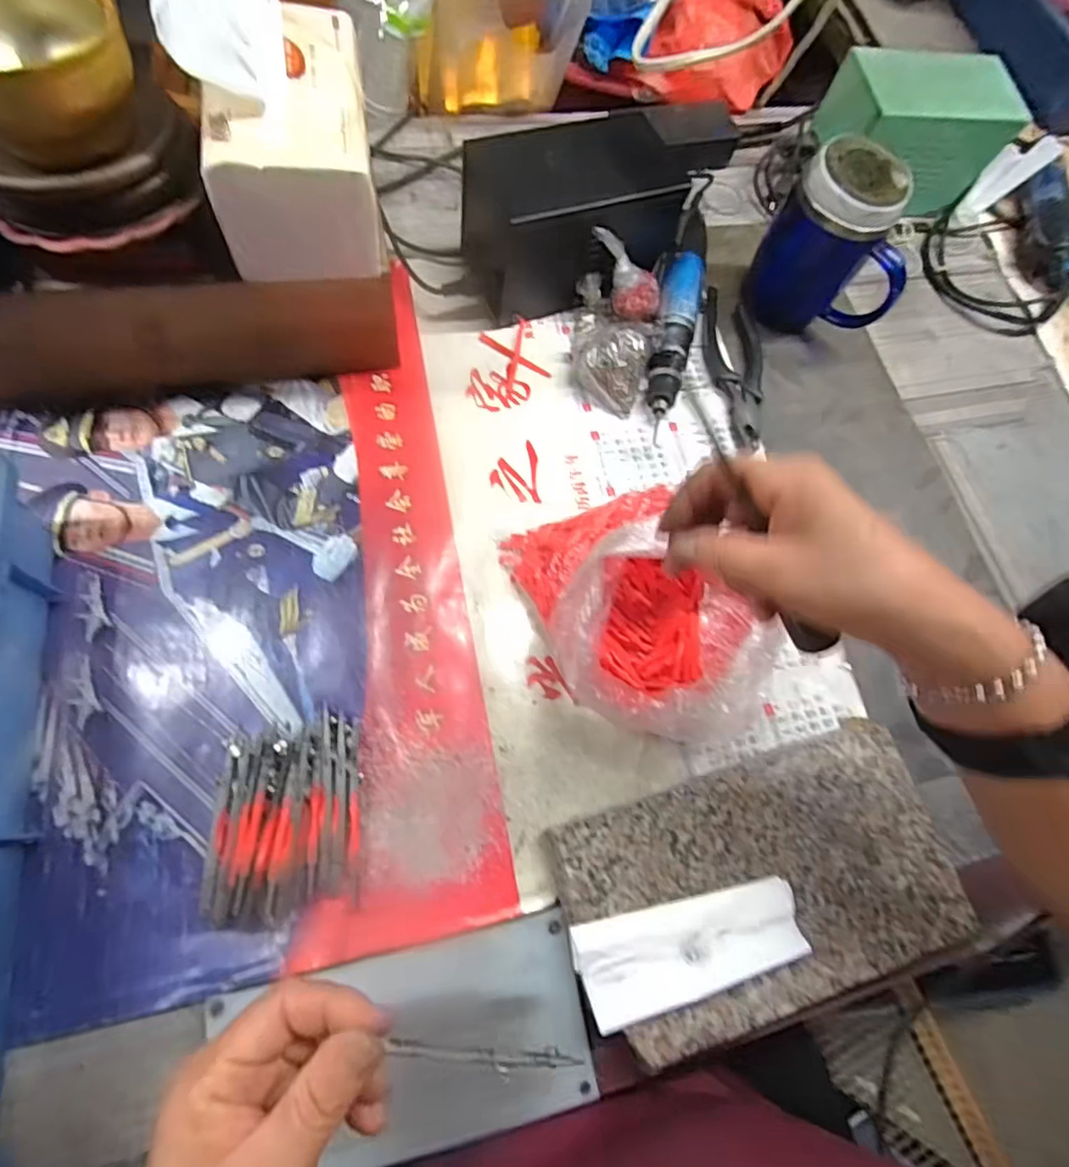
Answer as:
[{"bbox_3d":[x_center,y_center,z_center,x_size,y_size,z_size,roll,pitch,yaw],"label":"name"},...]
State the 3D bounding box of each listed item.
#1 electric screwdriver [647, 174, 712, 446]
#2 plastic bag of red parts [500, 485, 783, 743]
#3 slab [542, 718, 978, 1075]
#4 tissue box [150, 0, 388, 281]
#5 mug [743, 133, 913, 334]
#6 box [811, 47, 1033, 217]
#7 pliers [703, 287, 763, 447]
[{"bbox_3d":[0.136,-0.273,0.529,0.035,0.044,0.302,17,69,-2],"label":"electric screwdriver"},{"bbox_3d":[0.077,0.014,0.385,0.140,0.082,0.174,-20,71,-10],"label":"plastic bag of red parts"},{"bbox_3d":[0.142,0.184,0.364,0.239,0.026,0.136,-15,73,-13],"label":"slab"},{"bbox_3d":[-0.144,-0.274,0.340,0.093,0.116,0.128,-5,71,-9],"label":"tissue box"},{"bbox_3d":[0.258,-0.284,0.502,0.116,0.136,0.068,29,69,3],"label":"mug"},{"bbox_3d":[0.374,-0.443,0.582,0.167,0.110,0.087,-2,69,-8],"label":"box"},{"bbox_3d":[0.179,-0.192,0.518,0.047,0.017,0.160,2,70,-7],"label":"pliers"}]

